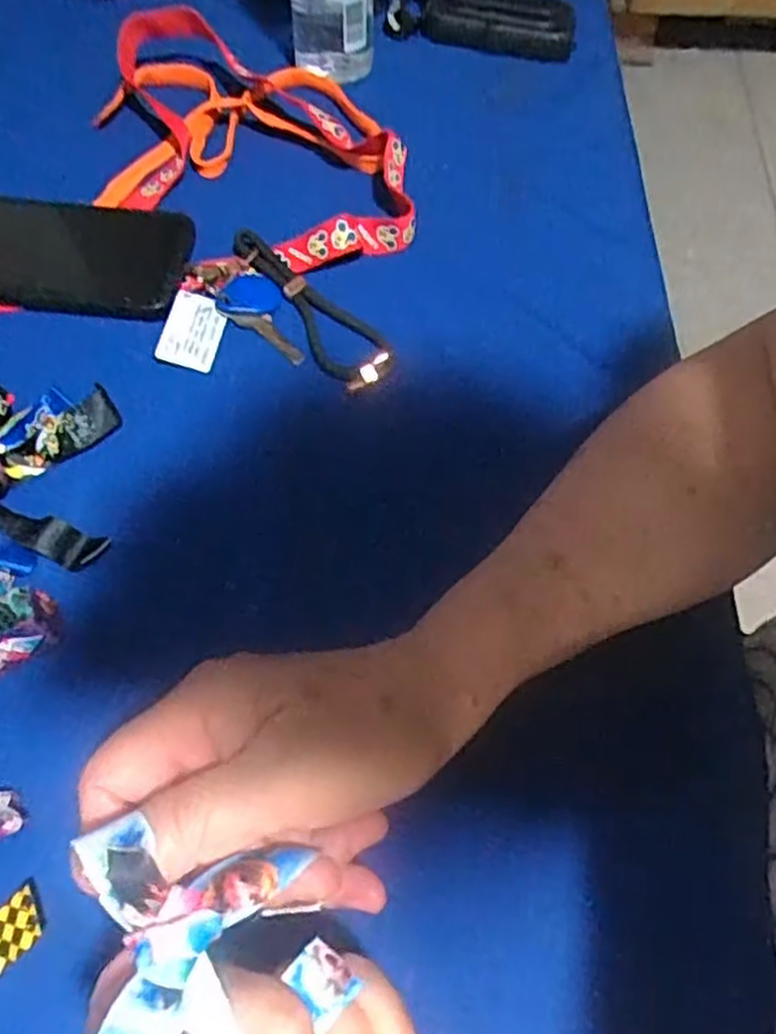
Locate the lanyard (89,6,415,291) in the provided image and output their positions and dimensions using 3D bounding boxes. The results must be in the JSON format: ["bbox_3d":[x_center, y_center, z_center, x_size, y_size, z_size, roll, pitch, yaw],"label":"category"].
[{"bbox_3d":[-0.096,-0.244,0.487,0.170,0.030,0.232,-20,64,-11],"label":"lanyard"}]

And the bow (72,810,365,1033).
[{"bbox_3d":[-0.049,0.126,0.219,0.068,0.045,0.071,-6,62,-4],"label":"bow"}]

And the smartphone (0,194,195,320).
[{"bbox_3d":[-0.203,-0.158,0.450,0.164,0.015,0.076,6,62,2],"label":"smartphone"}]

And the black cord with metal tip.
[{"bbox_3d":[-0.049,-0.119,0.434,0.038,0.011,0.128,-39,69,-20],"label":"black cord with metal tip"}]

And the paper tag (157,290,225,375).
[{"bbox_3d":[-0.108,-0.104,0.429,0.031,0.004,0.047,16,65,-11],"label":"paper tag"}]

